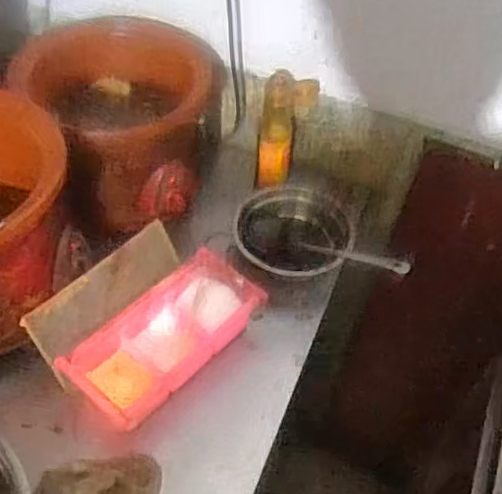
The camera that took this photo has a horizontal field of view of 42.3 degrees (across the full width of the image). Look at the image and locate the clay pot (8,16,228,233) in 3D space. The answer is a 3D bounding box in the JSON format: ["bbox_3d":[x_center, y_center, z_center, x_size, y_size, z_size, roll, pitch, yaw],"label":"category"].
[{"bbox_3d":[-0.168,-0.150,0.802,0.221,0.165,0.209,3,50,-3],"label":"clay pot"}]

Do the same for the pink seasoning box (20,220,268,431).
[{"bbox_3d":[-0.114,0.081,0.707,0.152,0.073,0.207,34,55,21],"label":"pink seasoning box"}]

